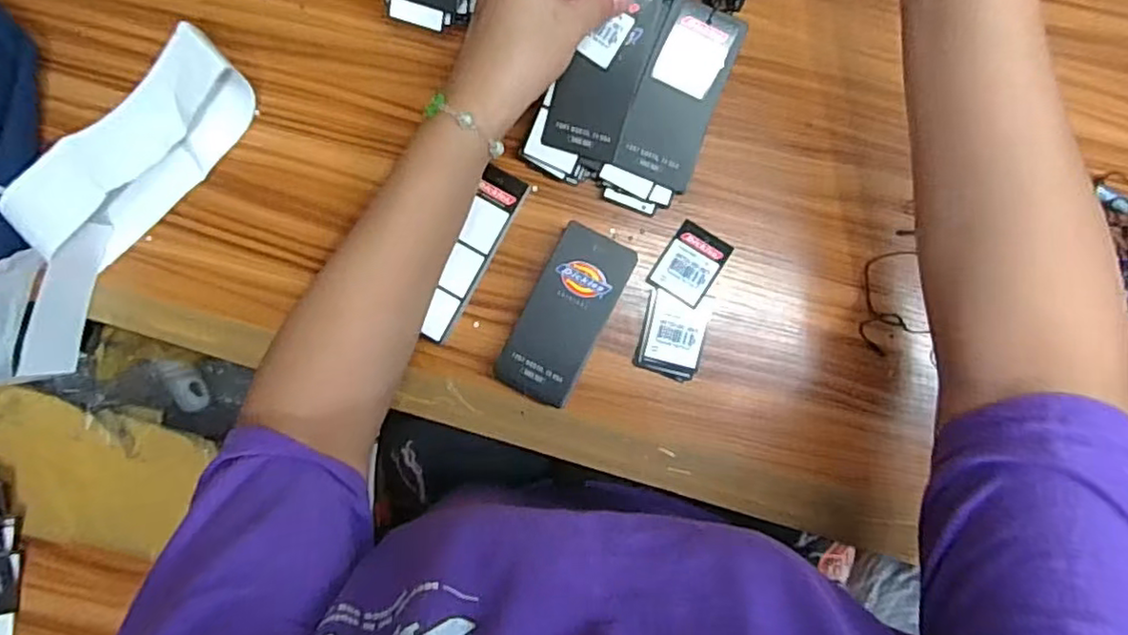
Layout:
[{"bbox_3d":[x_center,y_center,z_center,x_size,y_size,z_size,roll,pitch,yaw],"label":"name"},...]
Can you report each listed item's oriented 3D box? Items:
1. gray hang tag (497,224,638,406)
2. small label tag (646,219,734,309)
[{"bbox_3d":[0.001,-0.002,0.423,0.051,0.022,0.113,27,92,3],"label":"gray hang tag"},{"bbox_3d":[0.084,-0.035,0.427,0.037,0.006,0.049,34,92,3],"label":"small label tag"}]

